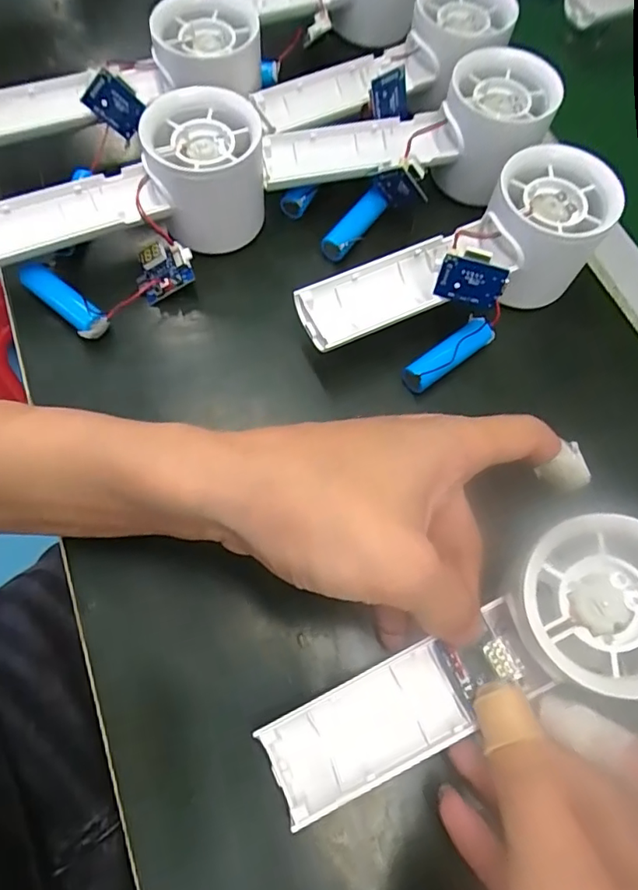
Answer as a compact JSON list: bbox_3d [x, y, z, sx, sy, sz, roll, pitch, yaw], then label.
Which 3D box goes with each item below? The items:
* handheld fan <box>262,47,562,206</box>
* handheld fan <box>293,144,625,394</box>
[{"bbox_3d":[0.047,-0.167,0.295,0.158,0.047,0.056,-11,68,-8],"label":"handheld fan"},{"bbox_3d":[0.071,-0.084,0.260,0.159,0.047,0.062,-30,72,-14],"label":"handheld fan"}]

